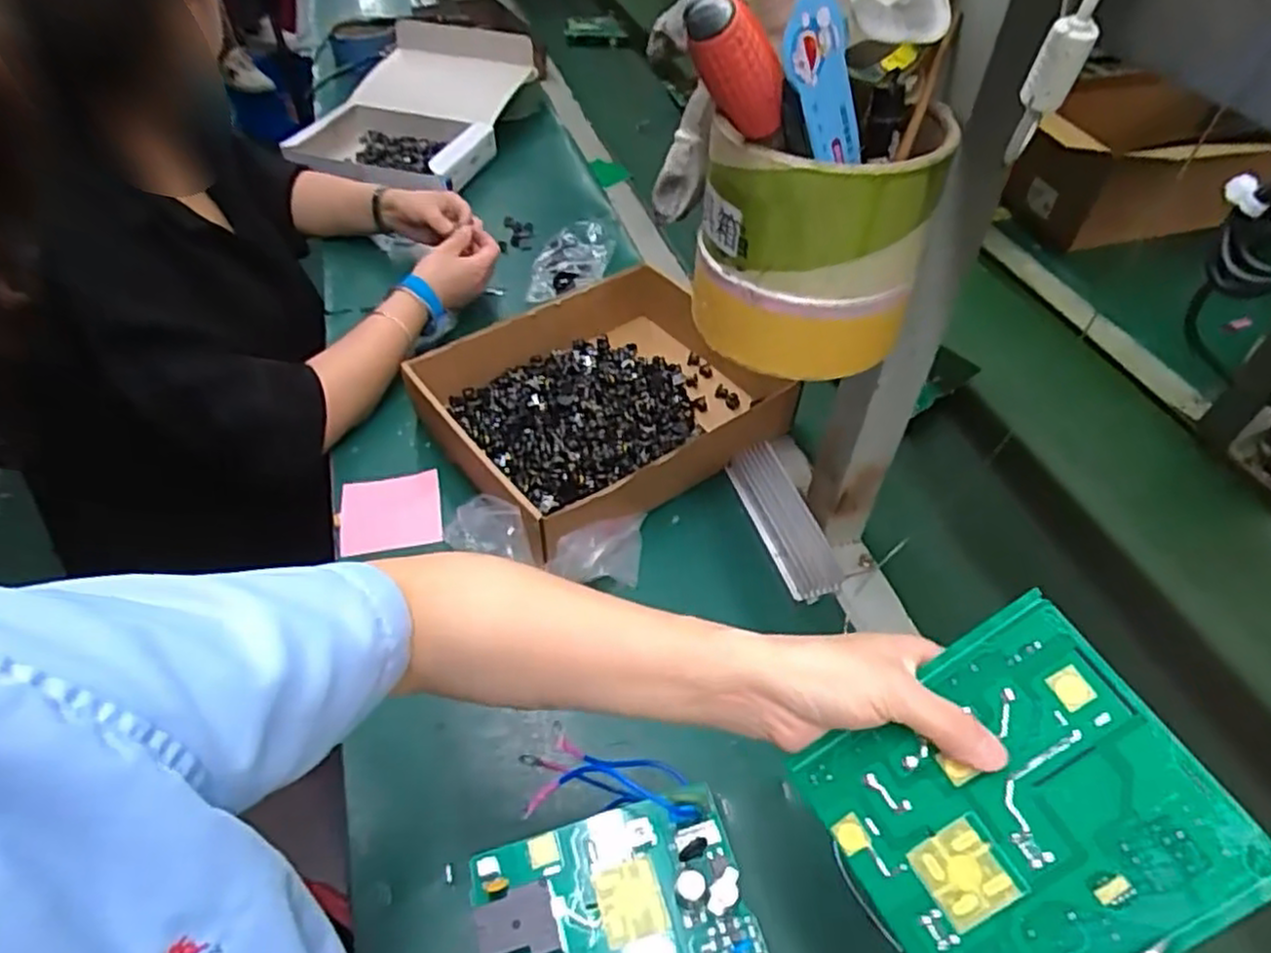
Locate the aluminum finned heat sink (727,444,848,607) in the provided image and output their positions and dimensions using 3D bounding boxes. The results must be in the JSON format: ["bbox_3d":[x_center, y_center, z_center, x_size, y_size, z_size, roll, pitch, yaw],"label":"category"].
[{"bbox_3d":[0.130,0.039,0.648,0.046,0.012,0.143,-25,71,-1],"label":"aluminum finned heat sink"}]

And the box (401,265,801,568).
[{"bbox_3d":[-0.028,-0.076,0.713,0.309,0.078,0.252,-29,56,-24],"label":"box"}]

